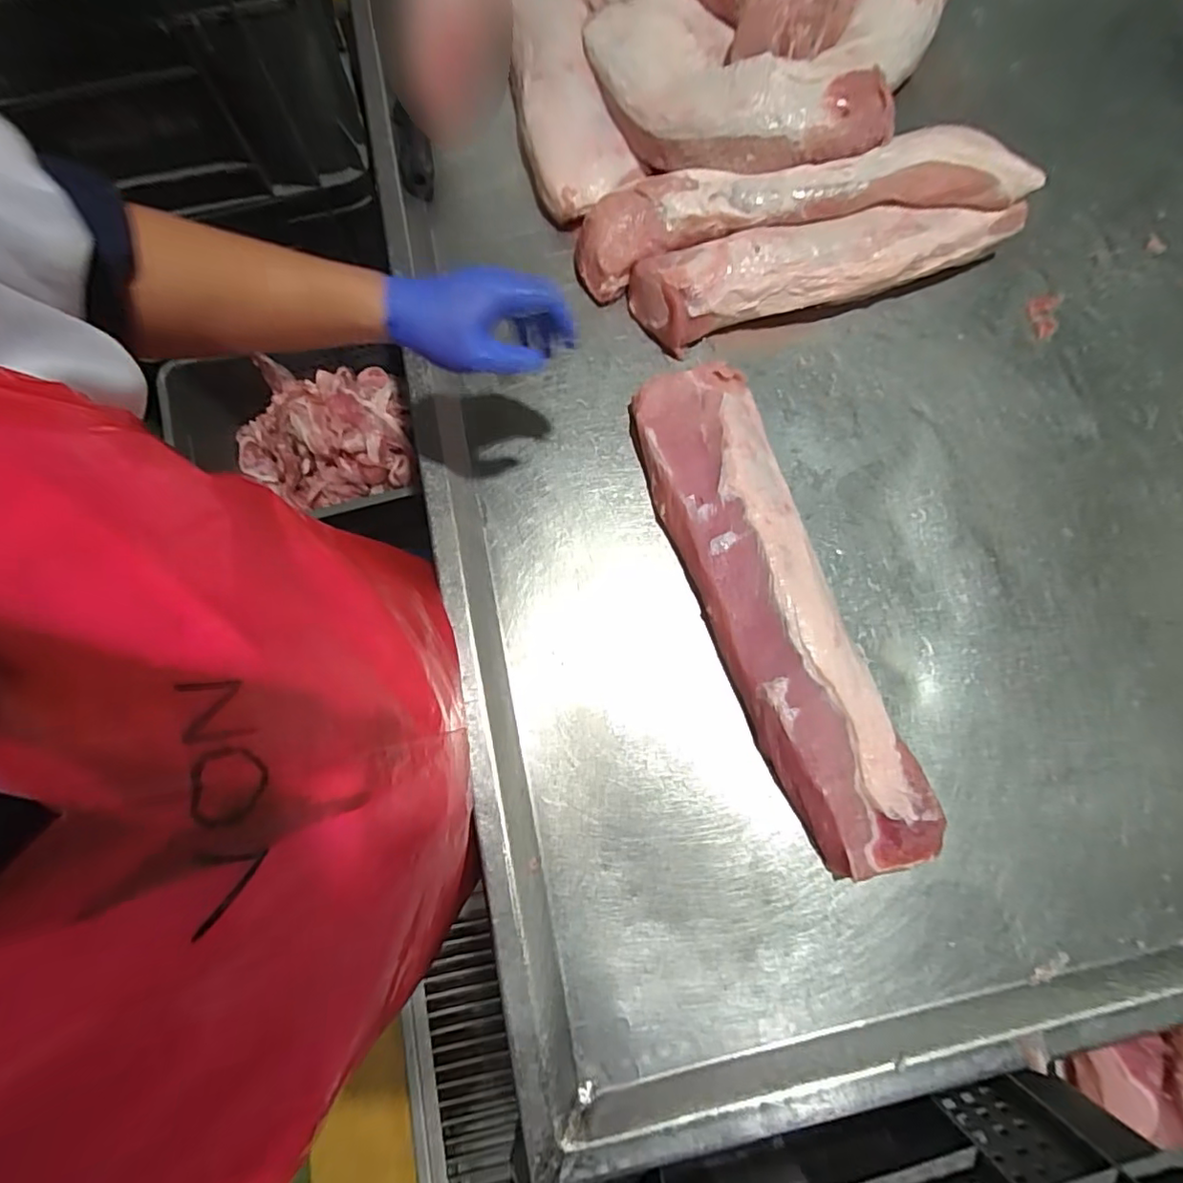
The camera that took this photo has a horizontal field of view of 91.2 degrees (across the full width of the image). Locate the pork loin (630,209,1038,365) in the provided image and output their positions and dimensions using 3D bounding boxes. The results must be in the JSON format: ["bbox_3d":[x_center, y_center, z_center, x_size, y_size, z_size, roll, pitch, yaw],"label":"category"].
[{"bbox_3d":[0.269,-0.377,0.665,0.440,0.070,0.096,-17,76,-5],"label":"pork loin"}]

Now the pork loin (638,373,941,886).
[{"bbox_3d":[0.181,0.006,0.571,0.143,0.058,0.515,-20,77,-6],"label":"pork loin"}]

